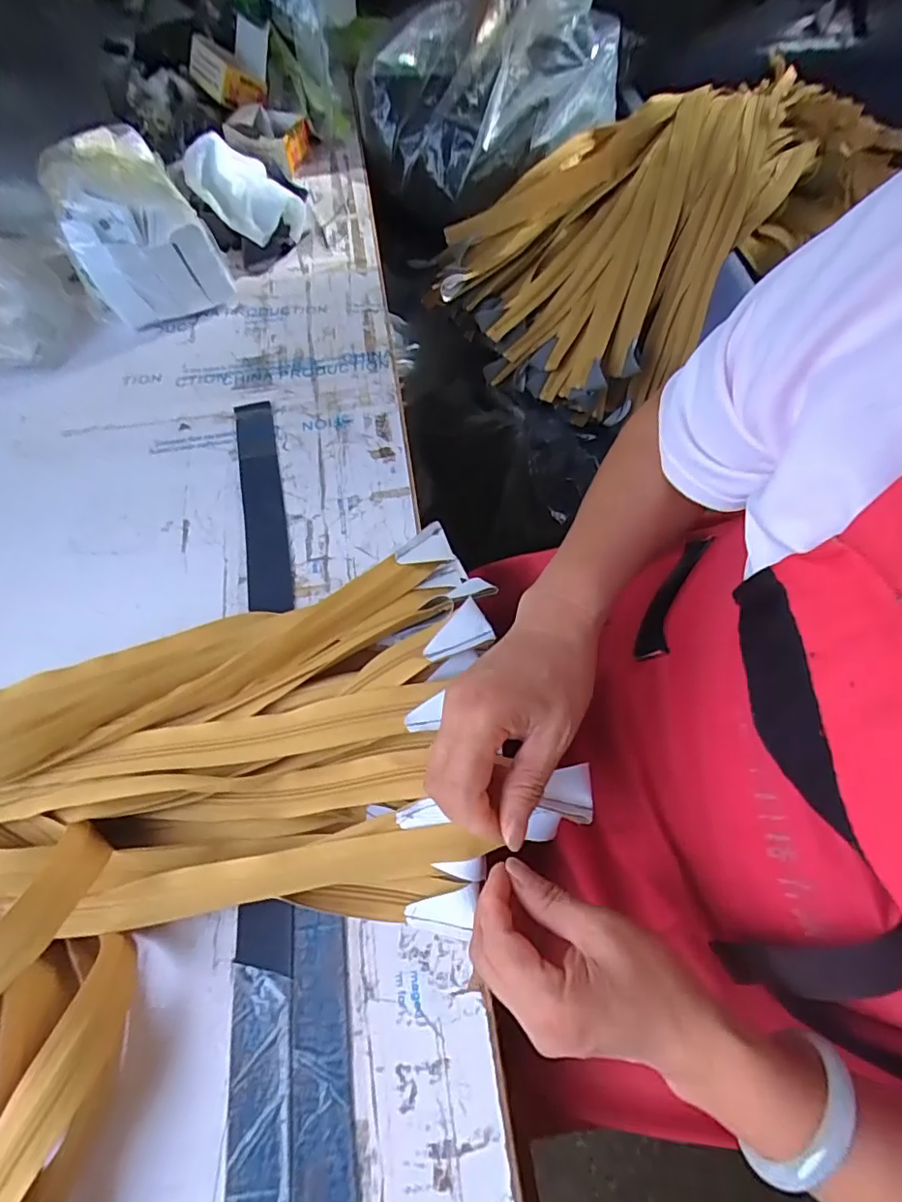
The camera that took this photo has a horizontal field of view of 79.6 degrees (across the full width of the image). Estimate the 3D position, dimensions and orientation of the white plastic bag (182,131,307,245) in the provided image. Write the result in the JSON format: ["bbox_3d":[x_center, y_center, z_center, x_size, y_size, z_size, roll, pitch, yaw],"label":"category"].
[{"bbox_3d":[-0.251,-0.495,0.665,0.086,0.071,0.168,-37,70,-16],"label":"white plastic bag"}]

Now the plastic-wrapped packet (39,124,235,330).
[{"bbox_3d":[-0.352,-0.410,0.599,0.128,0.121,0.185,-31,68,-13],"label":"plastic-wrapped packet"}]

